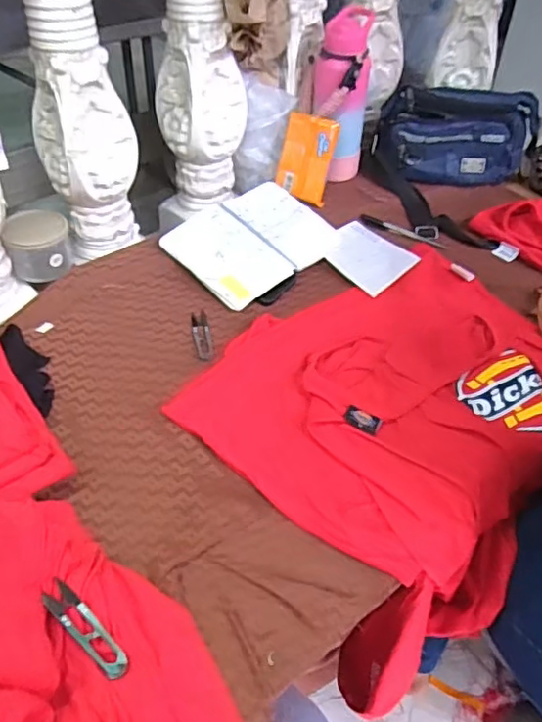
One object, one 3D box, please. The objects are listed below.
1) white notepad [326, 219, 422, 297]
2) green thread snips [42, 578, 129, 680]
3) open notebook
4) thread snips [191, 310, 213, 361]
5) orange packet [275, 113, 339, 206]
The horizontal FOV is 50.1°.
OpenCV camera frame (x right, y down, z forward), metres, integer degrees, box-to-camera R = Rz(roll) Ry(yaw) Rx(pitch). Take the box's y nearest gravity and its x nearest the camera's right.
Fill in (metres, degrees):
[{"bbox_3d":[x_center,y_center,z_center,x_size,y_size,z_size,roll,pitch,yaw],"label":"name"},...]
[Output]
[{"bbox_3d":[0.150,-0.168,0.920,0.102,0.007,0.137,-34,61,-20],"label":"white notepad"},{"bbox_3d":[-0.152,0.220,0.477,0.098,0.012,0.023,31,51,28],"label":"green thread snips"},{"bbox_3d":[-0.025,-0.191,0.911,0.182,0.019,0.245,41,55,19],"label":"open notebook"},{"bbox_3d":[-0.095,-0.035,0.795,0.024,0.005,0.102,-7,44,-9],"label":"thread snips"},{"bbox_3d":[0.057,-0.340,0.975,0.090,0.132,0.019,20,22,18],"label":"orange packet"}]

